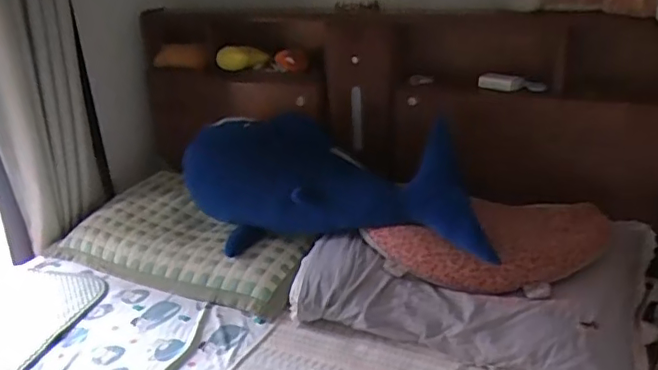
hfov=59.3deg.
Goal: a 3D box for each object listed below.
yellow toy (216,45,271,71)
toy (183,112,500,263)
[{"bbox_3d":[-0.240,-0.351,1.602,0.168,0.069,0.037,10,27,29],"label":"yellow toy"},{"bbox_3d":[0.003,-0.013,1.444,0.837,0.276,0.334,6,25,22],"label":"toy"}]

